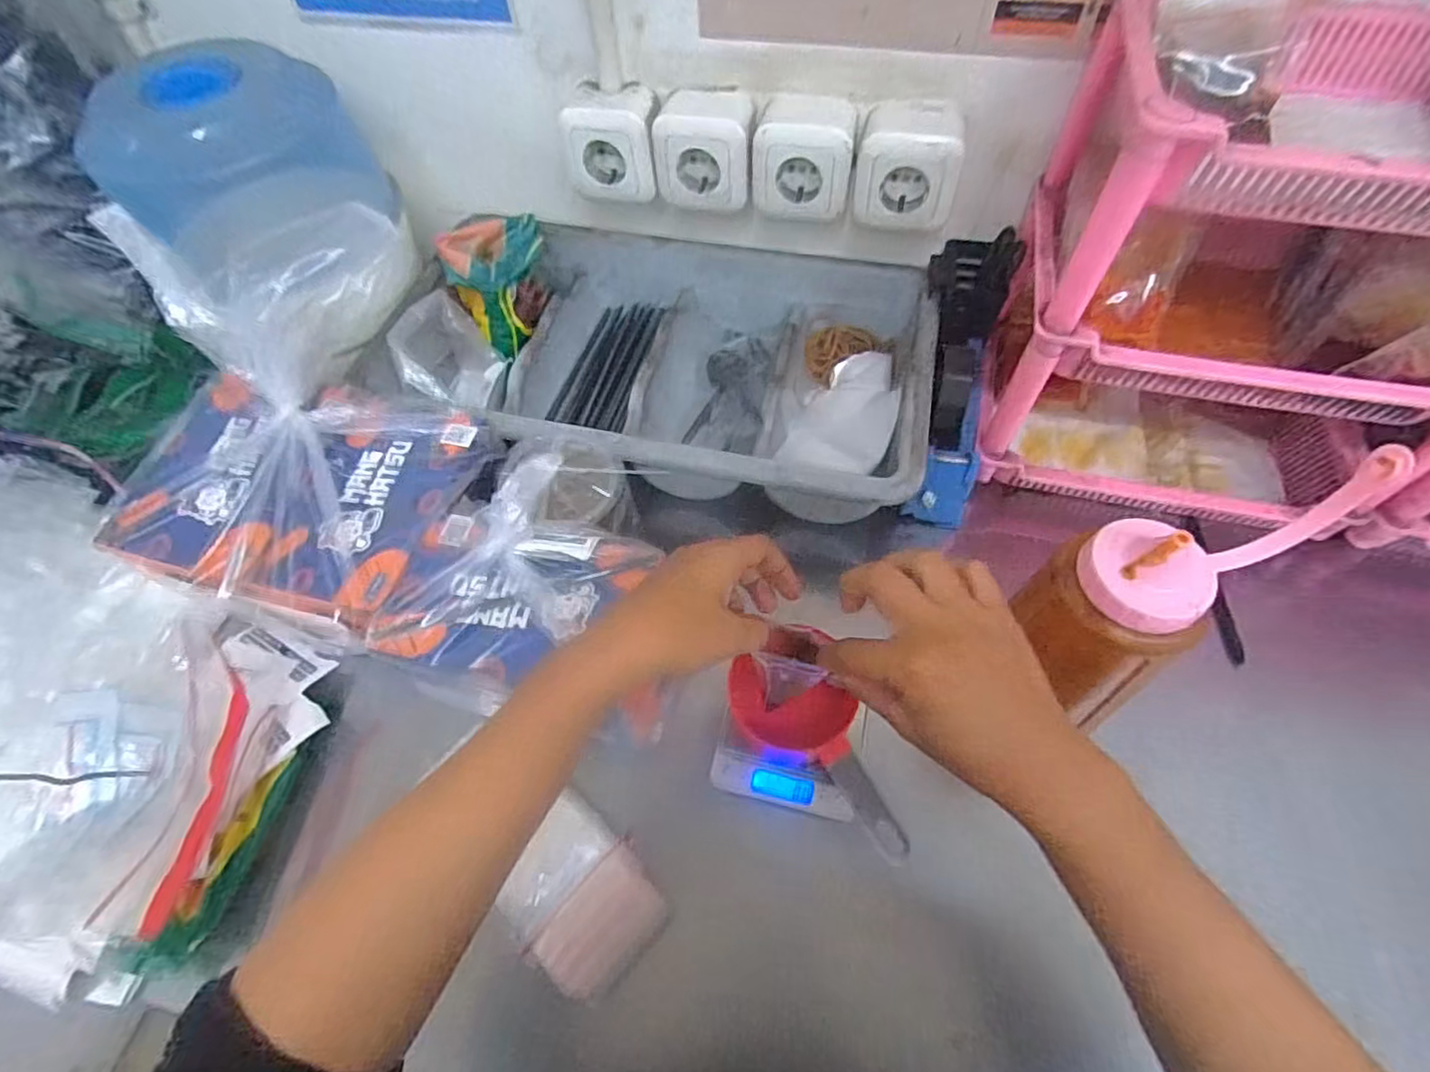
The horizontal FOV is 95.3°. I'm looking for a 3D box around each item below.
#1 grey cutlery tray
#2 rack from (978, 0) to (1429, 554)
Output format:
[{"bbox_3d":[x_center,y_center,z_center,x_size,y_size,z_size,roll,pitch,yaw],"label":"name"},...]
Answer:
[{"bbox_3d":[-0.005,-0.157,0.621,0.390,0.083,0.289,8,59,7],"label":"grey cutlery tray"},{"bbox_3d":[0.509,-0.142,0.457,0.591,0.335,0.190,15,60,11],"label":"rack"}]

